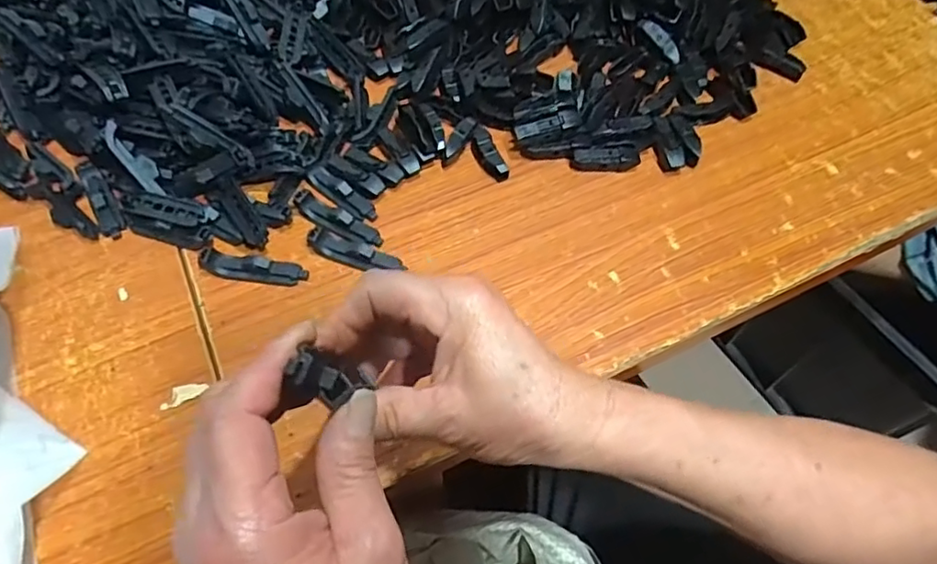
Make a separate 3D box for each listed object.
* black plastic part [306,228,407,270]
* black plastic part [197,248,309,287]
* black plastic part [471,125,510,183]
[{"bbox_3d":[-0.084,-0.023,0.443,0.072,0.015,0.019,20,62,11],"label":"black plastic part"},{"bbox_3d":[-0.156,-0.010,0.435,0.074,0.015,0.017,6,60,2],"label":"black plastic part"},{"bbox_3d":[0.016,-0.106,0.491,0.016,0.014,0.050,-22,62,-13],"label":"black plastic part"}]

